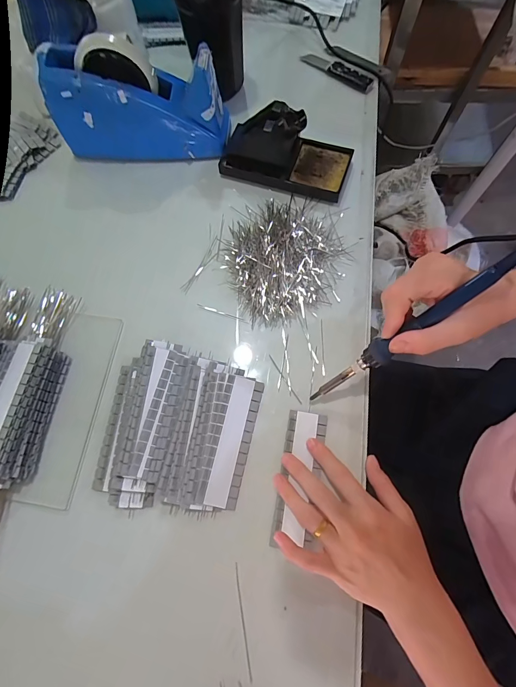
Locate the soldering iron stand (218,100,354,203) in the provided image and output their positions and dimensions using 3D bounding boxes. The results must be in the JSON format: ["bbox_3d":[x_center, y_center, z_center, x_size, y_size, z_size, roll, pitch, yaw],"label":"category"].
[{"bbox_3d":[0.033,-0.243,0.415,0.159,0.069,0.073,16,74,7],"label":"soldering iron stand"}]

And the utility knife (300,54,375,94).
[{"bbox_3d":[0.114,-0.395,0.492,0.116,0.011,0.028,35,77,12],"label":"utility knife"}]

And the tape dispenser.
[{"bbox_3d":[-0.146,-0.297,0.419,0.208,0.112,0.068,2,72,3],"label":"tape dispenser"}]

